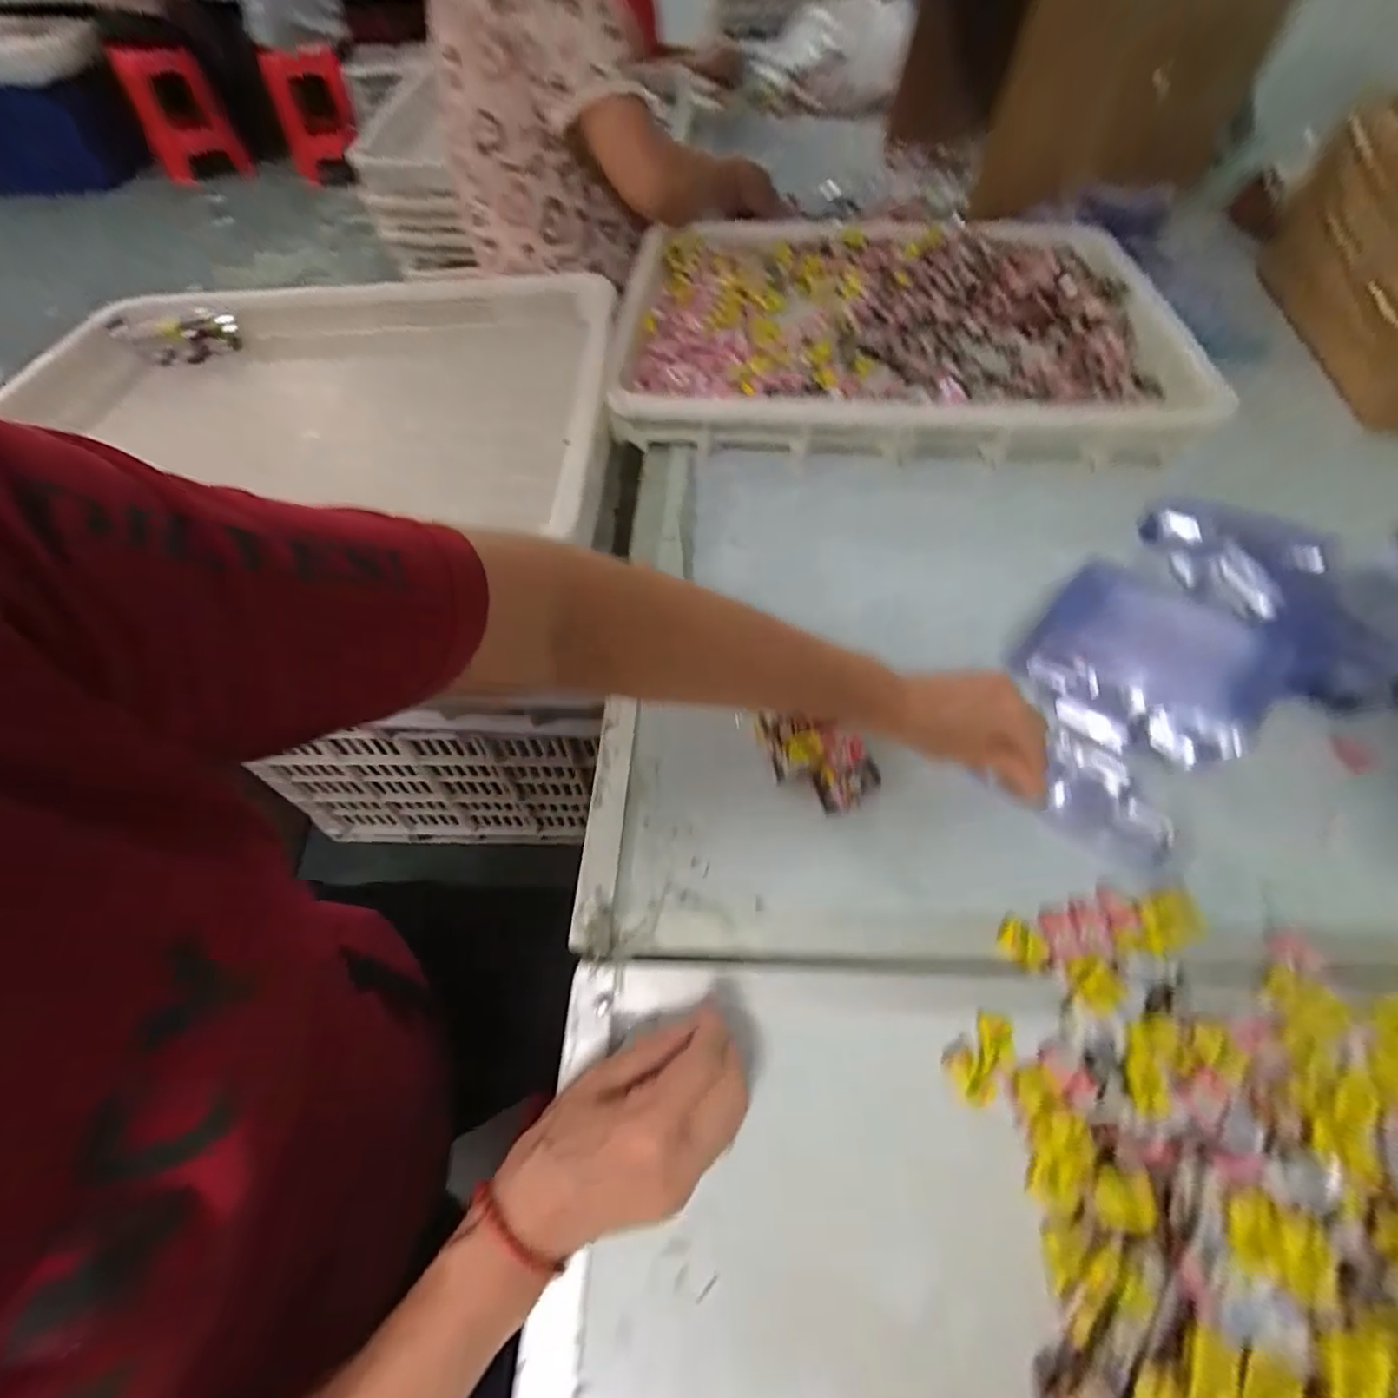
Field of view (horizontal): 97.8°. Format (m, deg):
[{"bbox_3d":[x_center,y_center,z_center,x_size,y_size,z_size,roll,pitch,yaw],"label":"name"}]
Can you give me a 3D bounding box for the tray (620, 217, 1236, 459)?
[{"bbox_3d":[0.224,-0.458,0.737,0.616,0.075,0.480,2,56,3],"label":"tray"}]

